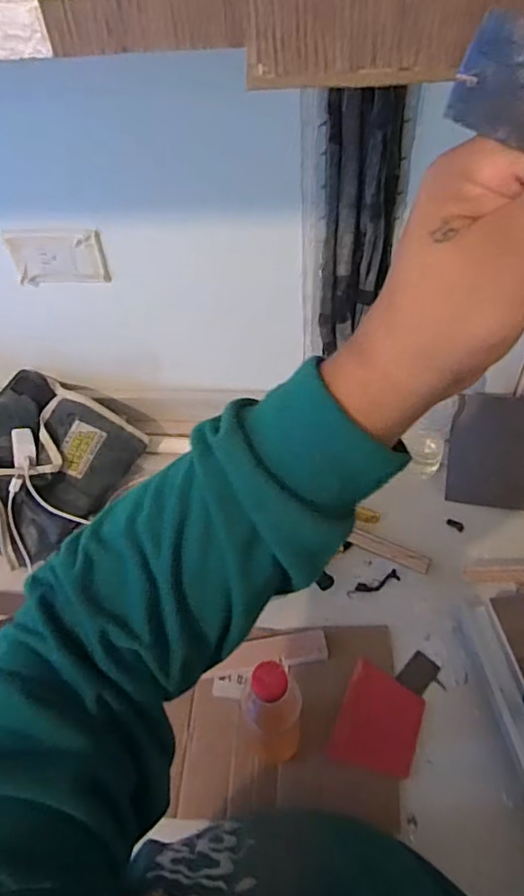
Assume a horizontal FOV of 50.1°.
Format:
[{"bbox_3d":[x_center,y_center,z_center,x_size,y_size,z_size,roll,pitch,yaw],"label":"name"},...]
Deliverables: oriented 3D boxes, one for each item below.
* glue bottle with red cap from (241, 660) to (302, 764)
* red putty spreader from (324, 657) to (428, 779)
[{"bbox_3d":[0.012,0.257,0.534,0.050,0.184,0.047,14,52,15],"label":"glue bottle with red cap"},{"bbox_3d":[0.128,0.297,0.608,0.083,0.008,0.102,17,53,18],"label":"red putty spreader"}]

